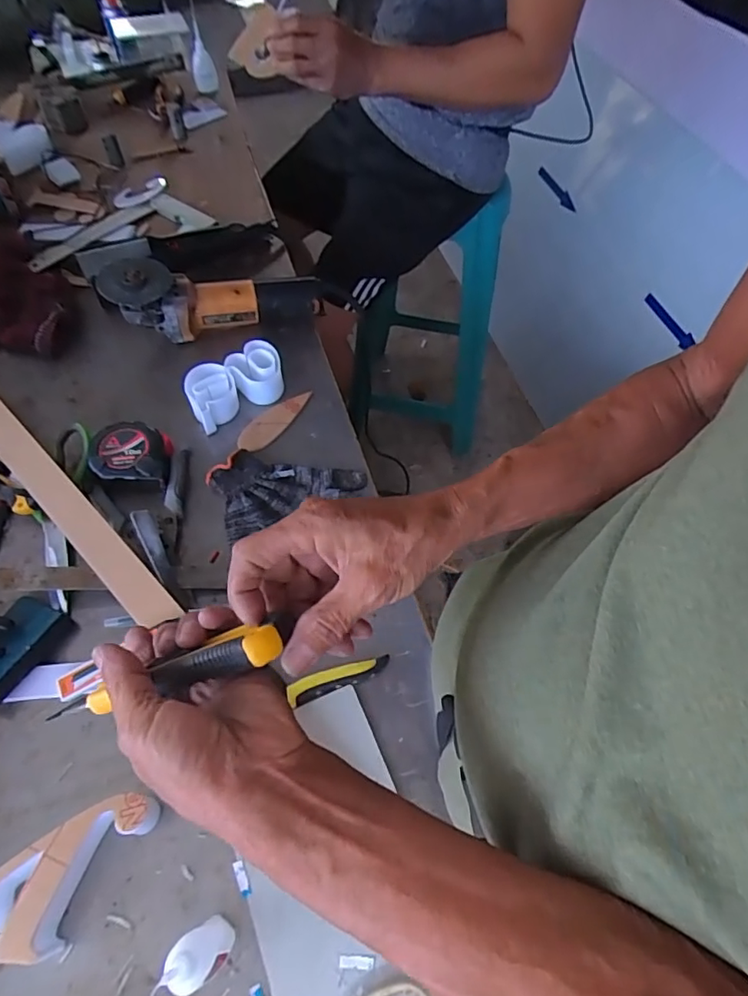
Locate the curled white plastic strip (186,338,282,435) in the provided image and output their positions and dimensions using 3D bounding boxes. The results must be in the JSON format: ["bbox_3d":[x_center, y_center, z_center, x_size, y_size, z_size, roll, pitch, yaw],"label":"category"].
[{"bbox_3d":[-0.174,-0.144,0.676,0.126,0.039,0.067,-31,65,-21],"label":"curled white plastic strip"}]

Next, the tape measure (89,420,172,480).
[{"bbox_3d":[-0.275,-0.049,0.616,0.082,0.037,0.071,3,58,-2],"label":"tape measure"}]

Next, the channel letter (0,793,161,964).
[{"bbox_3d":[-0.235,0.282,0.407,0.068,0.044,0.126,33,64,18],"label":"channel letter"}]

